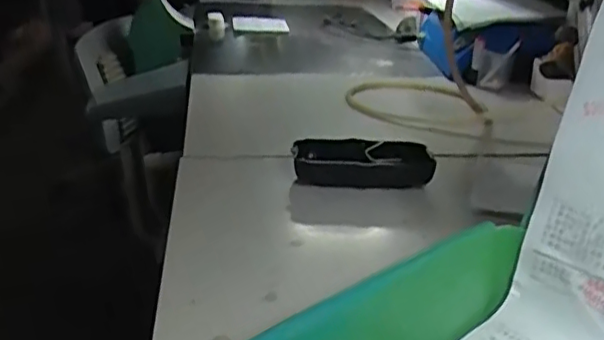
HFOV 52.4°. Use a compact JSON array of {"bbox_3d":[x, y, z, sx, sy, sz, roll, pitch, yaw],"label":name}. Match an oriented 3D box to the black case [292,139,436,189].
[{"bbox_3d":[0.047,-0.003,0.483,0.106,0.032,0.036,1,23,-4],"label":"black case"}]

